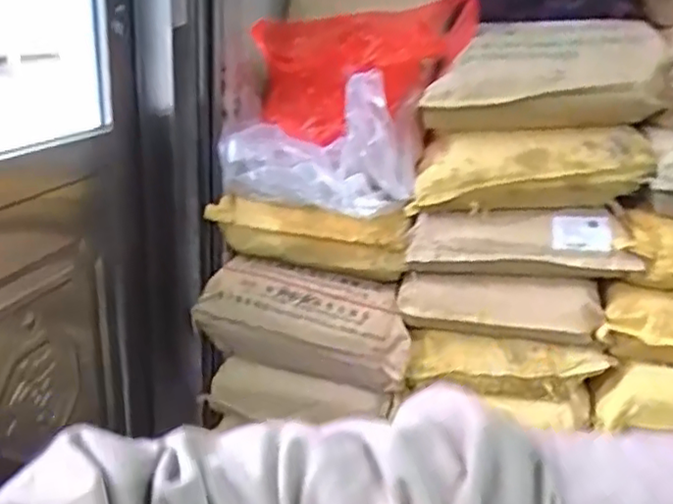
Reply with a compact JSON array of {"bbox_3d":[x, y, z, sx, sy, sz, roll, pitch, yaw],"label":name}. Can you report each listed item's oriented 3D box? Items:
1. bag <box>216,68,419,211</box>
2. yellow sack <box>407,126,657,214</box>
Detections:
[{"bbox_3d":[-0.026,-0.221,1.360,0.421,0.253,0.185,0,20,-9],"label":"bag"},{"bbox_3d":[0.365,-0.157,1.247,0.423,0.153,0.128,6,20,5],"label":"yellow sack"}]

